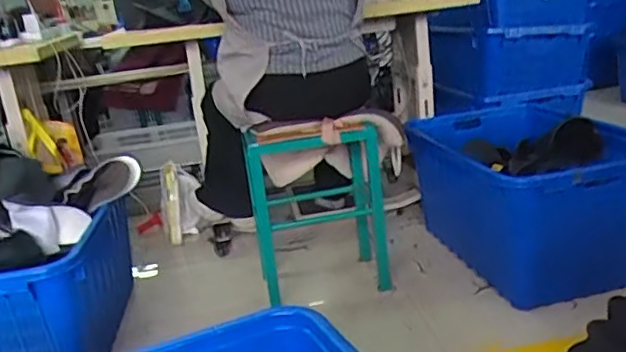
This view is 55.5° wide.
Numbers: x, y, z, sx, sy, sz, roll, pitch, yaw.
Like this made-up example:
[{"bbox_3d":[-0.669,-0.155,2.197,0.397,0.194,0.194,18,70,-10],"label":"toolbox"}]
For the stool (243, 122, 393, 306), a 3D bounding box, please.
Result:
[{"bbox_3d":[0.019,0.072,1.799,0.410,0.521,0.291,-8,18,-3],"label":"stool"}]

